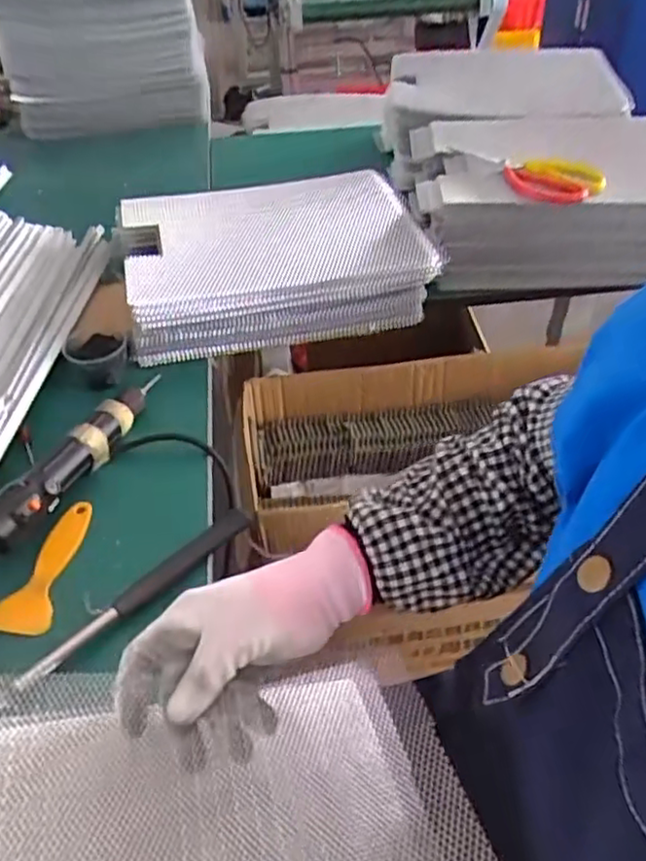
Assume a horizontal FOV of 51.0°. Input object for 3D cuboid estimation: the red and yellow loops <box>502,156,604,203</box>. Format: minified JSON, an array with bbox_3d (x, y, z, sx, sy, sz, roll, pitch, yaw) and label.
[{"bbox_3d":[0.259,-0.291,0.776,0.090,0.019,0.106,-18,45,-17],"label":"red and yellow loops"}]

